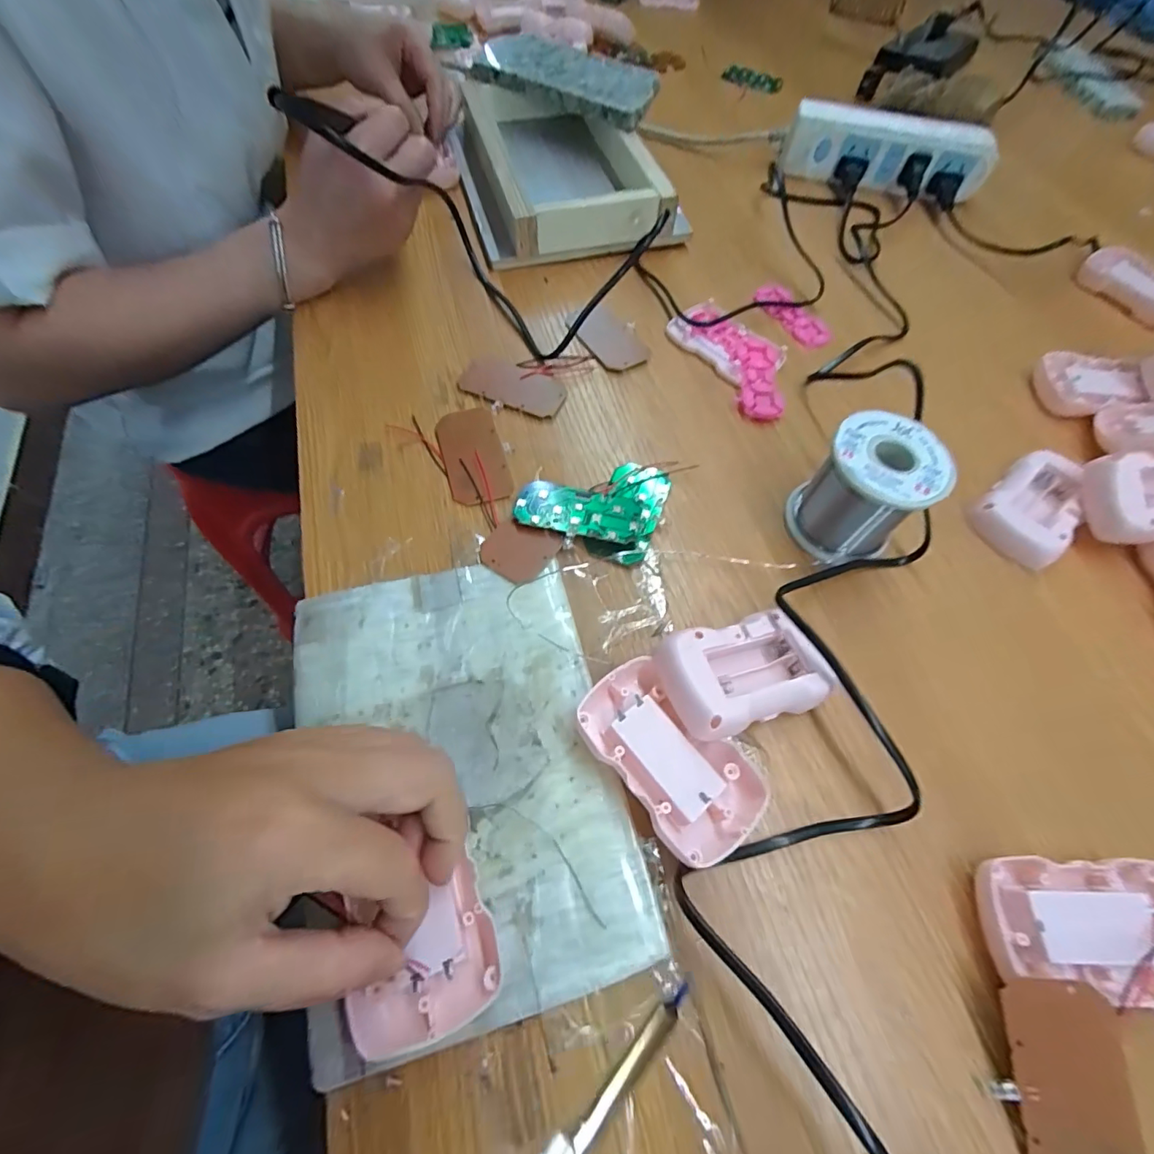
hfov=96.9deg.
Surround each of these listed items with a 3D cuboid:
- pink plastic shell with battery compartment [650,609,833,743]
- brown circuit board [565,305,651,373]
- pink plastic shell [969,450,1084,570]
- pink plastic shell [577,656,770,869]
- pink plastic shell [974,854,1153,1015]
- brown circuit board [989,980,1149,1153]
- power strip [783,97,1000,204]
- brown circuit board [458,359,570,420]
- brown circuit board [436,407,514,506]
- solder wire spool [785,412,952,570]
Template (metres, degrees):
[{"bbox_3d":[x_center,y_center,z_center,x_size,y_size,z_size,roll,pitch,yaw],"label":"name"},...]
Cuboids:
[{"bbox_3d":[0.082,0.048,0.254,0.081,0.031,0.050,-15,64,-11],"label":"pink plastic shell with battery compartment"},{"bbox_3d":[0.023,-0.183,0.390,0.040,0.007,0.068,-32,72,-15],"label":"brown circuit board"},{"bbox_3d":[0.289,-0.043,0.322,0.082,0.016,0.053,-35,69,-19],"label":"pink plastic shell"},{"bbox_3d":[0.043,0.083,0.237,0.053,0.020,0.089,-35,69,-19],"label":"pink plastic shell"},{"bbox_3d":[0.218,0.150,0.217,0.091,0.018,0.052,2,62,-2],"label":"pink plastic shell"},{"bbox_3d":[0.183,0.192,0.190,0.043,0.004,0.072,-4,76,10],"label":"brown circuit board"},{"bbox_3d":[0.304,-0.415,0.498,0.195,0.054,0.034,10,62,2],"label":"power strip"},{"bbox_3d":[-0.045,-0.135,0.364,0.075,0.007,0.041,20,63,7],"label":"brown circuit board"},{"bbox_3d":[-0.067,-0.080,0.330,0.038,0.006,0.076,-14,64,-10],"label":"brown circuit board"},{"bbox_3d":[0.163,-0.048,0.294,0.064,0.064,0.062,-40,71,-21],"label":"solder wire spool"}]

